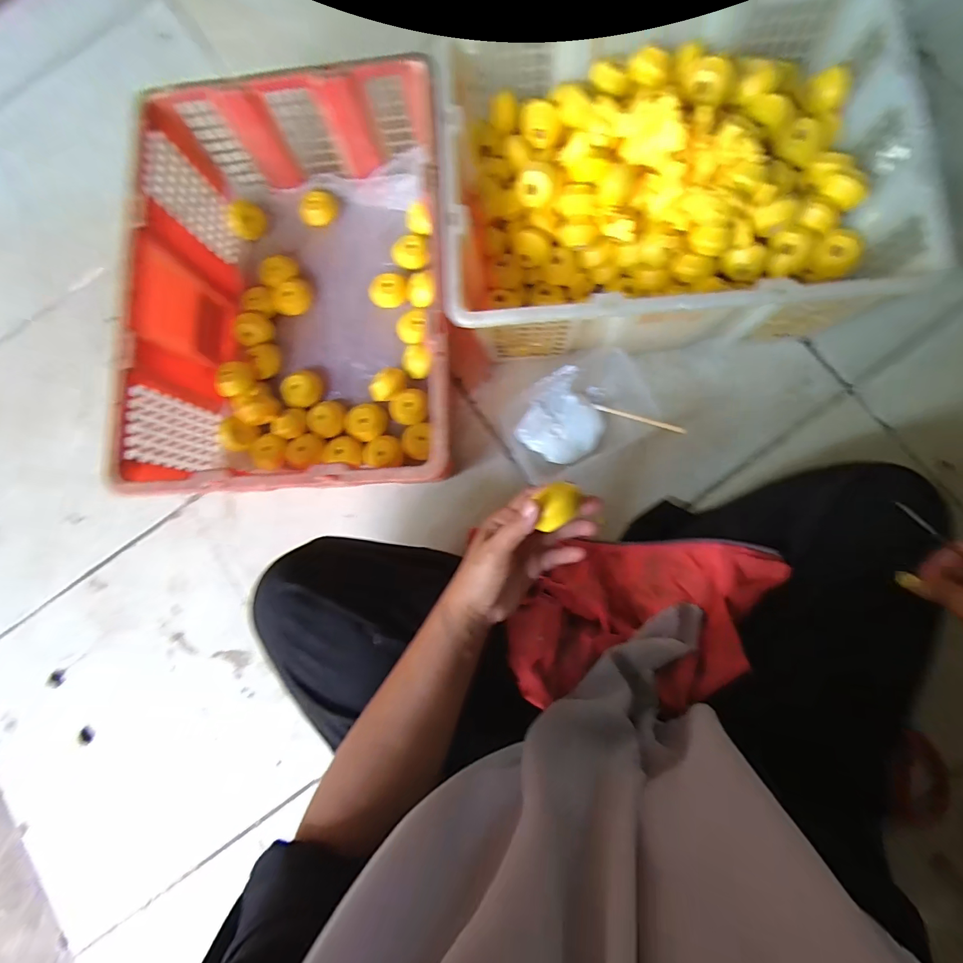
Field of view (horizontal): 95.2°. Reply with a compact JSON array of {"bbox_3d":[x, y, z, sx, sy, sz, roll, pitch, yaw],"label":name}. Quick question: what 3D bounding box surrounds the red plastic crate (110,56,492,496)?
[{"bbox_3d":[-0.205,-0.218,0.546,0.351,0.173,0.475,-4,81,4],"label":"red plastic crate"}]

